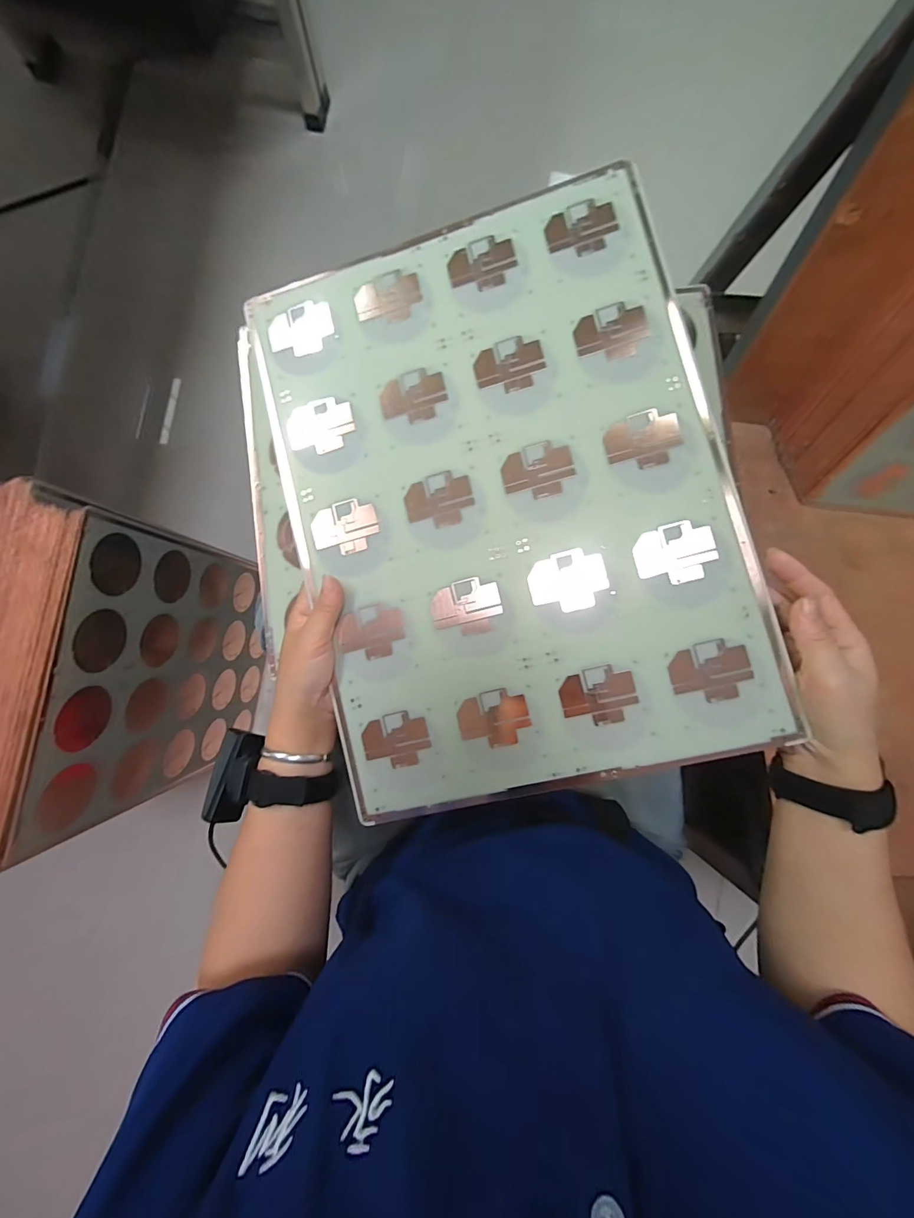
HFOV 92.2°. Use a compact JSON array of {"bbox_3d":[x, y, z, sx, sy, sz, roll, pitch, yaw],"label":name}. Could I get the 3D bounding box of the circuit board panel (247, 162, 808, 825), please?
[{"bbox_3d":[0.034,-0.084,0.340,0.327,0.010,0.440,-13,86,8],"label":"circuit board panel"}]

